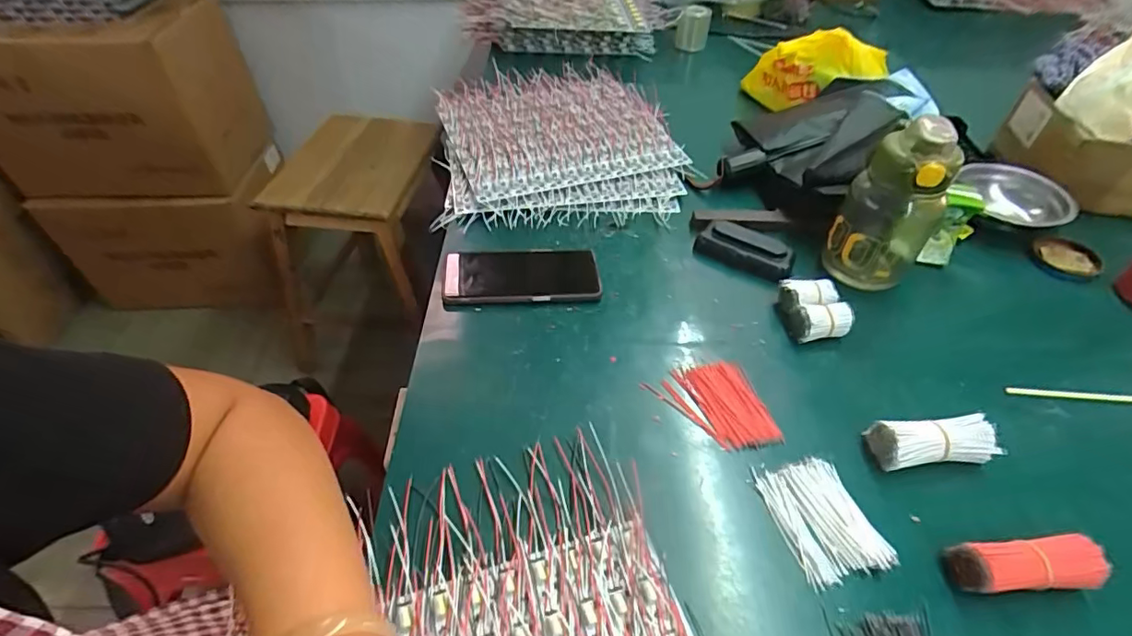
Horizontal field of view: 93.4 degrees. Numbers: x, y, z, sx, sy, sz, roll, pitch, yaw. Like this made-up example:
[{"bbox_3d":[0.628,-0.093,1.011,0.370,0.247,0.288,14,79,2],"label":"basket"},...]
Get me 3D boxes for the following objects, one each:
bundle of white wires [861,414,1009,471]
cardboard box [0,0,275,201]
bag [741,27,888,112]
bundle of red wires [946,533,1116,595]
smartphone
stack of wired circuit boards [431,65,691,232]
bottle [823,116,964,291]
[{"bbox_3d":[0.296,0.099,0.433,0.086,0.033,0.038,-1,47,-4],"label":"bundle of white wires"},{"bbox_3d":[-1.008,-0.489,1.196,0.521,0.345,0.278,-1,49,-4],"label":"cardboard box"},{"bbox_3d":[0.346,-0.361,0.784,0.200,0.092,0.071,5,38,45],"label":"bag"},{"bbox_3d":[0.317,0.173,0.370,0.086,0.041,0.032,-1,47,-4],"label":"bundle of red wires"},{"bbox_3d":[-0.047,-0.047,0.571,0.161,0.015,0.081,-2,47,-5],"label":"smartphone"},{"bbox_3d":[-0.014,-0.255,0.756,0.318,0.043,0.358,-4,48,-6],"label":"stack of wired circuit boards"},{"bbox_3d":[0.328,-0.110,0.539,0.086,0.170,0.071,34,54,25],"label":"bottle"}]

